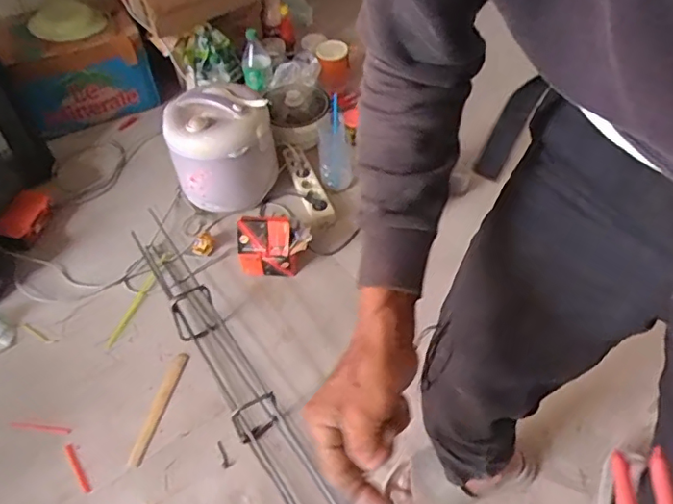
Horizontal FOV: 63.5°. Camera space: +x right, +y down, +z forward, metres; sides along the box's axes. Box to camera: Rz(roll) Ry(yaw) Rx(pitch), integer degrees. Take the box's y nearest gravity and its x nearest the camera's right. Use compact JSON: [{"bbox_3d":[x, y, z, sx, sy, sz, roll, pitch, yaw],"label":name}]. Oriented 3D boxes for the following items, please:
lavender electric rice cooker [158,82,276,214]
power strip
[{"bbox_3d":[-0.304,-0.280,1.428,0.255,0.262,0.246,-2,51,2],"label":"lavender electric rice cooker"},{"bbox_3d":[-0.082,-0.190,1.481,0.071,0.043,0.276,-18,53,-11],"label":"power strip"}]

